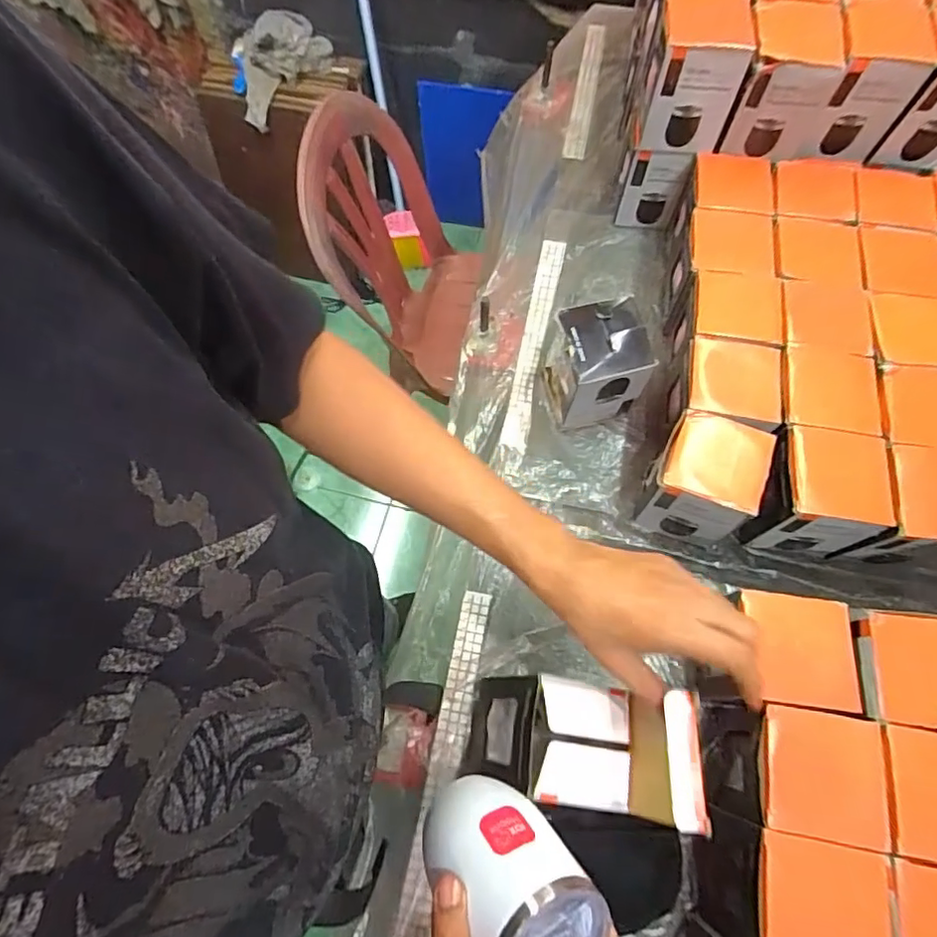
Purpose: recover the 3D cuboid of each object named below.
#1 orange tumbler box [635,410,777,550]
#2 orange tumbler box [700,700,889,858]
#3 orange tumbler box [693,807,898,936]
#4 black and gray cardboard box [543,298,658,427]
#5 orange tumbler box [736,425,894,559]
[{"bbox_3d":[0.241,0.013,0.586,0.101,0.112,0.097,20,70,8],"label":"orange tumbler box"},{"bbox_3d":[0.276,0.261,0.489,0.095,0.121,0.093,8,69,4],"label":"orange tumbler box"},{"bbox_3d":[0.255,0.343,0.460,0.104,0.118,0.091,11,69,5],"label":"orange tumbler box"},{"bbox_3d":[0.144,-0.114,0.641,0.088,0.140,0.089,-12,69,-4],"label":"black and gray cardboard box"},{"bbox_3d":[0.347,0.027,0.582,0.104,0.118,0.095,7,69,4],"label":"orange tumbler box"}]

